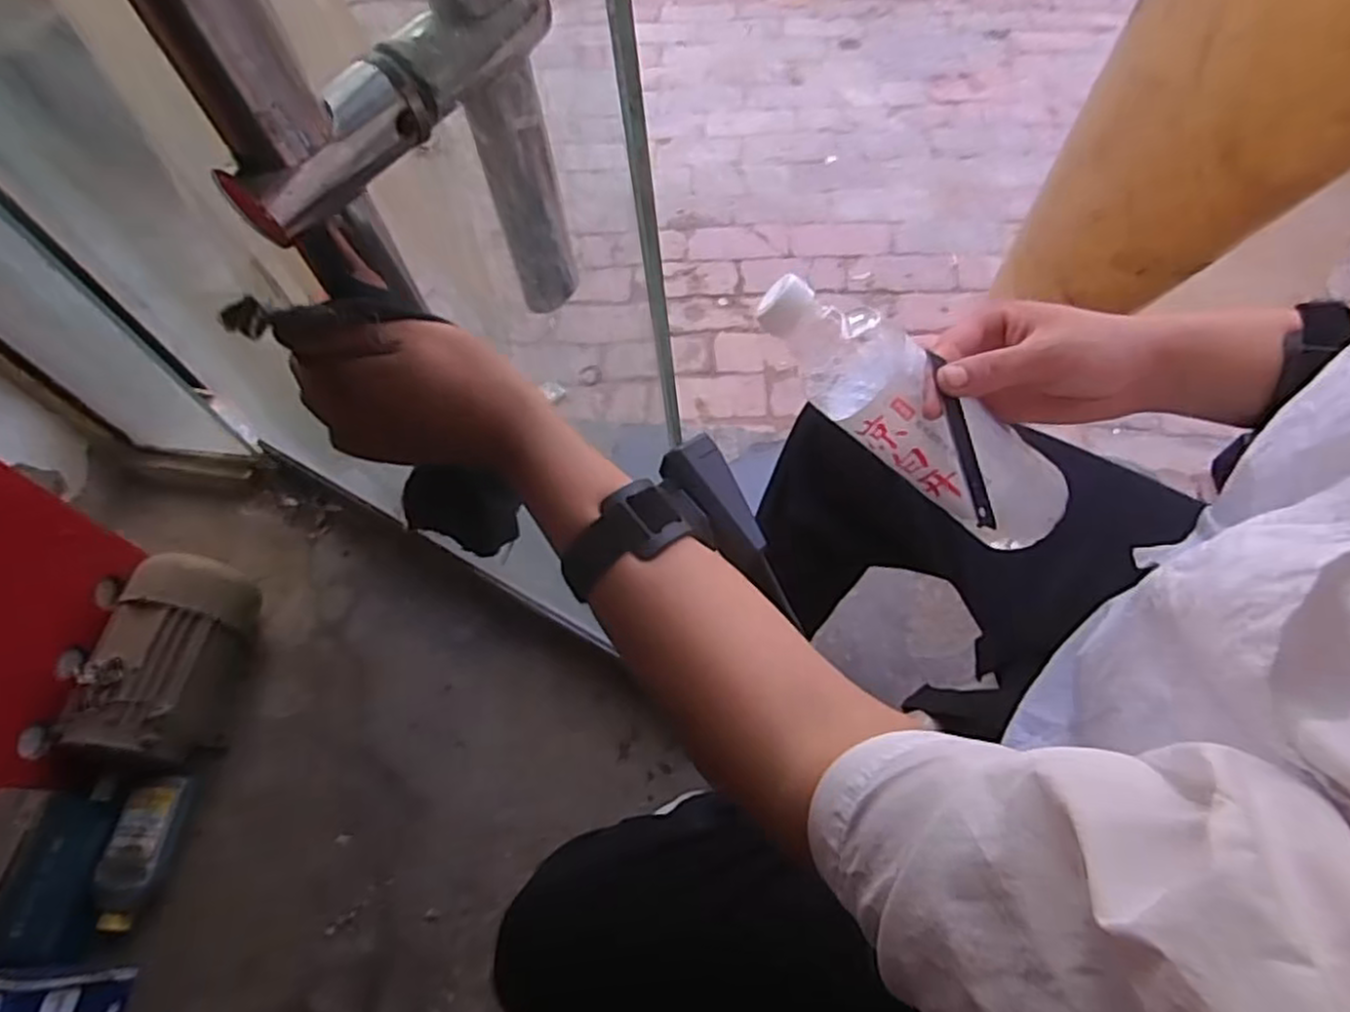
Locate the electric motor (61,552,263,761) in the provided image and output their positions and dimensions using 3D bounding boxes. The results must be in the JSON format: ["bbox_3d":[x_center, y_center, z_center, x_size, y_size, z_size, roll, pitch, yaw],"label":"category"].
[{"bbox_3d":[-0.719,0.222,1.052,0.152,0.174,0.273,3,61,7],"label":"electric motor"}]

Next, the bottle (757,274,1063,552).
[{"bbox_3d":[0.143,-0.058,0.434,0.219,0.073,0.080,40,66,2],"label":"bottle"}]

